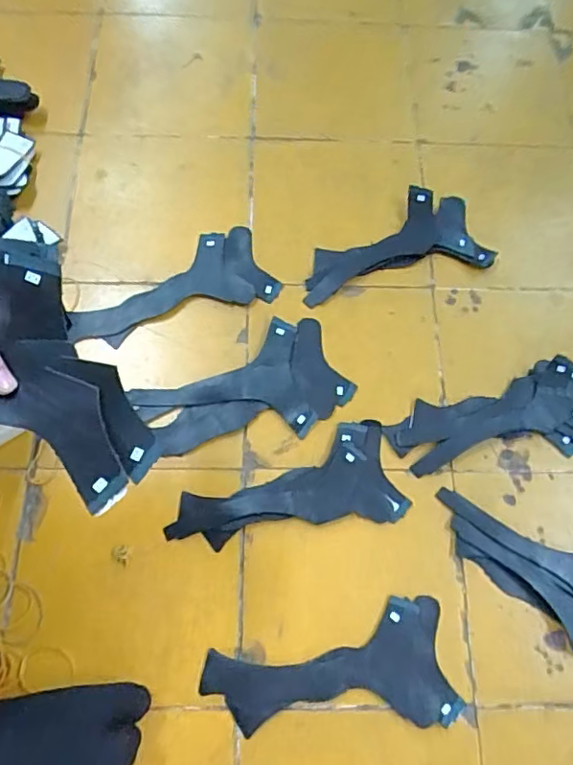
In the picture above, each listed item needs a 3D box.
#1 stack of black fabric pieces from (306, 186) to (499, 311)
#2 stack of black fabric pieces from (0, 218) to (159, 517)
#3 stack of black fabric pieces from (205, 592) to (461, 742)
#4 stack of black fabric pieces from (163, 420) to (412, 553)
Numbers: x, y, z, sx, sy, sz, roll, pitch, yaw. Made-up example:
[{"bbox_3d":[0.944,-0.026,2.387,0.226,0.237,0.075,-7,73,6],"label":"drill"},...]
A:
[{"bbox_3d":[0.115,-0.154,0.615,0.208,0.028,0.097,-14,71,-7],"label":"stack of black fabric pieces"},{"bbox_3d":[-0.131,-0.007,0.324,0.140,0.030,0.119,33,90,3],"label":"stack of black fabric pieces"},{"bbox_3d":[0.036,0.247,0.476,0.207,0.006,0.096,-6,70,-5],"label":"stack of black fabric pieces"},{"bbox_3d":[-0.003,0.100,0.522,0.211,0.009,0.091,-11,70,-6],"label":"stack of black fabric pieces"}]

